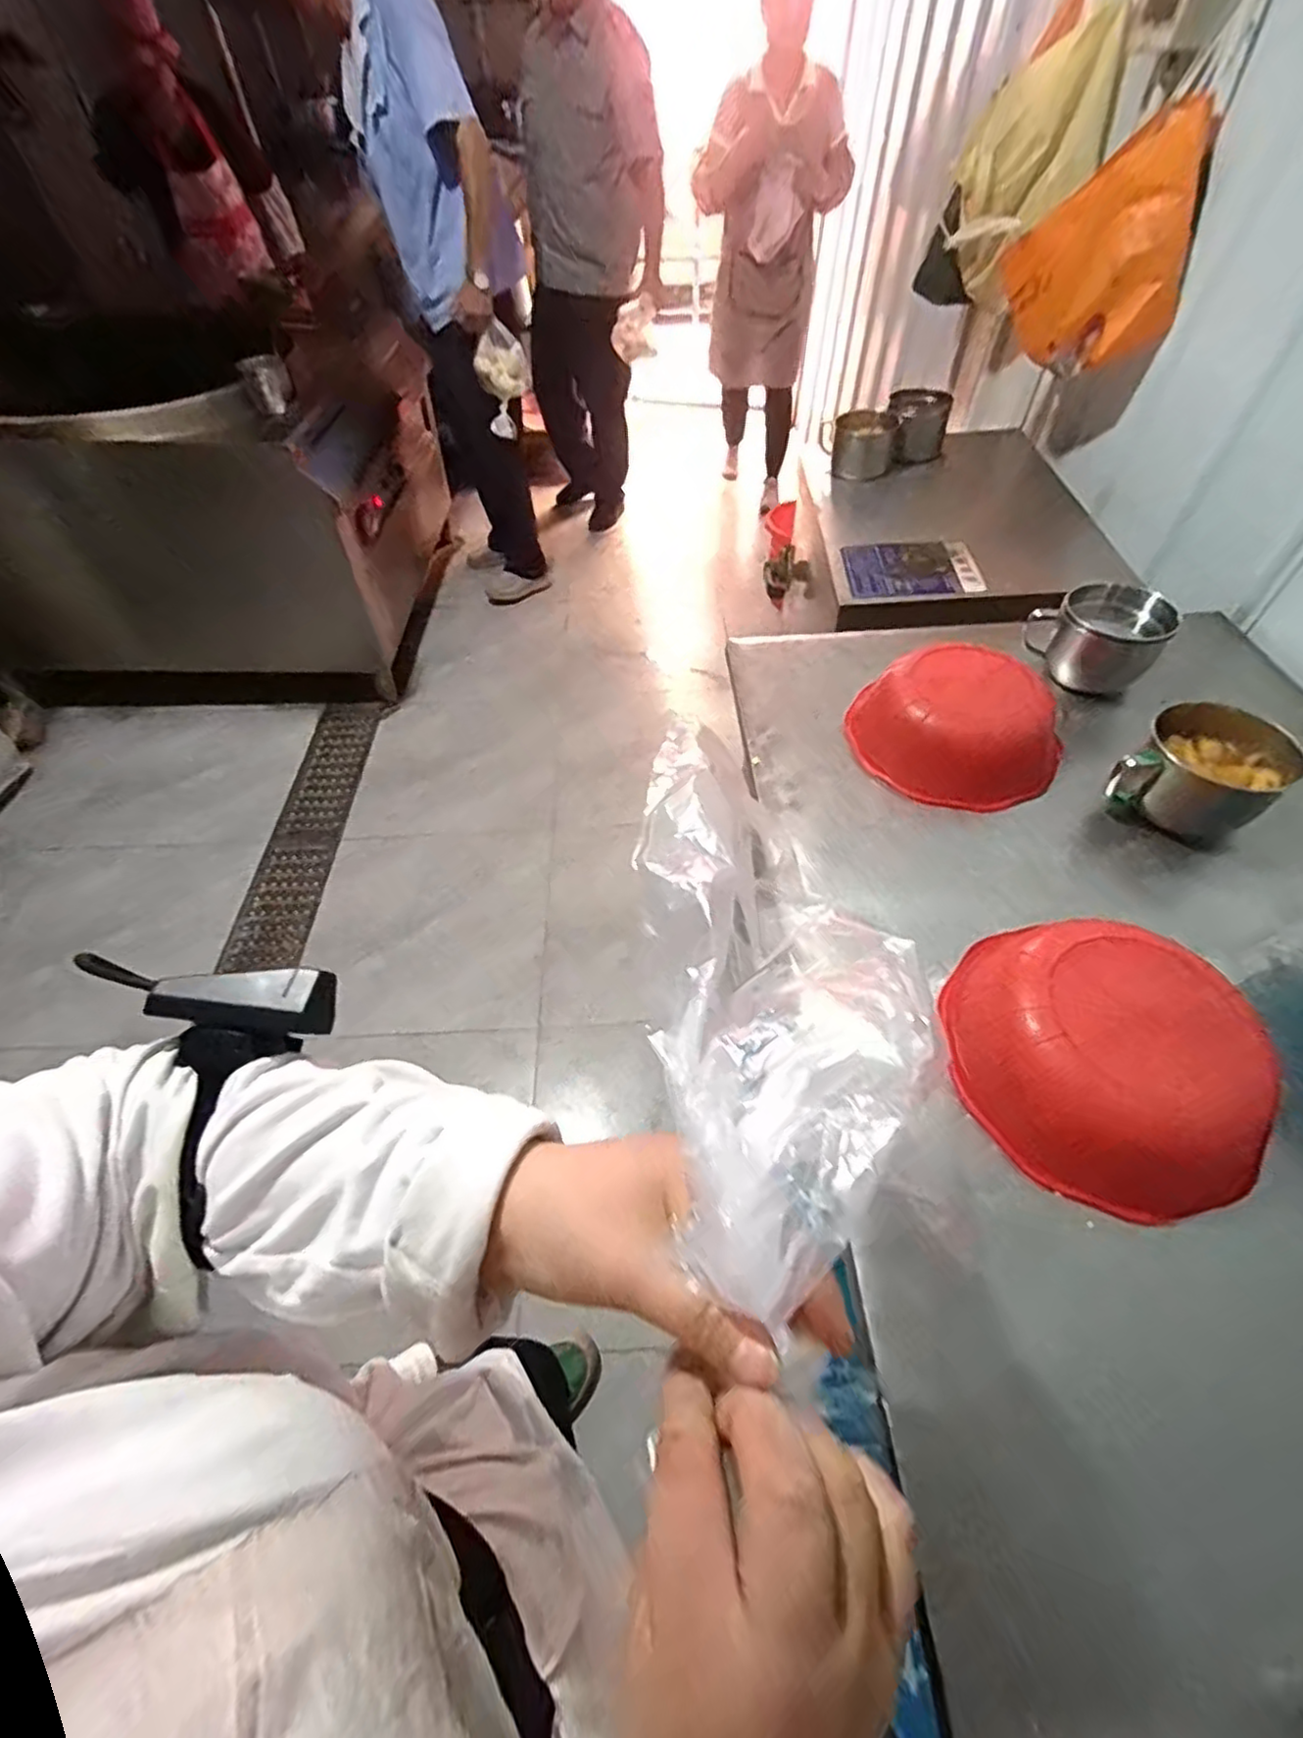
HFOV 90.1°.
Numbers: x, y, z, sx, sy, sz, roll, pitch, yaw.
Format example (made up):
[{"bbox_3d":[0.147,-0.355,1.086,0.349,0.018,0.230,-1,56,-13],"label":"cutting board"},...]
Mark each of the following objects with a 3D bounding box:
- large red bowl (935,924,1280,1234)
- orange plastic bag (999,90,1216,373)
[{"bbox_3d":[0.388,0.158,0.560,0.226,0.103,0.229,0,53,1],"label":"large red bowl"},{"bbox_3d":[0.808,-1.098,1.160,0.297,0.303,0.132,28,59,20],"label":"orange plastic bag"}]

